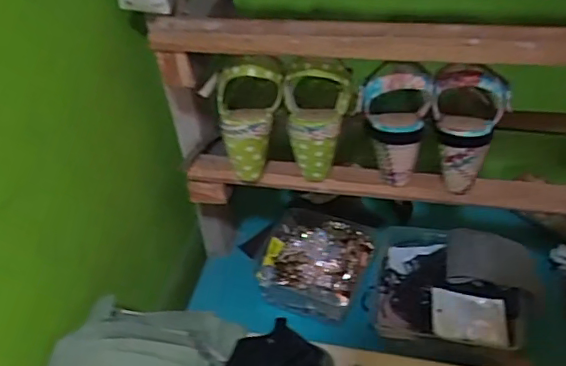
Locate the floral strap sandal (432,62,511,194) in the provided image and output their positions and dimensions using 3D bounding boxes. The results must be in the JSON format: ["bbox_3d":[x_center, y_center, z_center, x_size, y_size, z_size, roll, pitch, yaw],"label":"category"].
[{"bbox_3d":[0.204,-0.057,0.619,0.077,0.144,0.063,5,14,12],"label":"floral strap sandal"}]

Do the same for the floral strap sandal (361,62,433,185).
[{"bbox_3d":[0.132,-0.065,0.650,0.079,0.137,0.091,-1,10,5],"label":"floral strap sandal"}]

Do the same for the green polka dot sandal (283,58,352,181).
[{"bbox_3d":[0.036,-0.072,0.656,0.077,0.140,0.061,6,11,12],"label":"green polka dot sandal"}]

